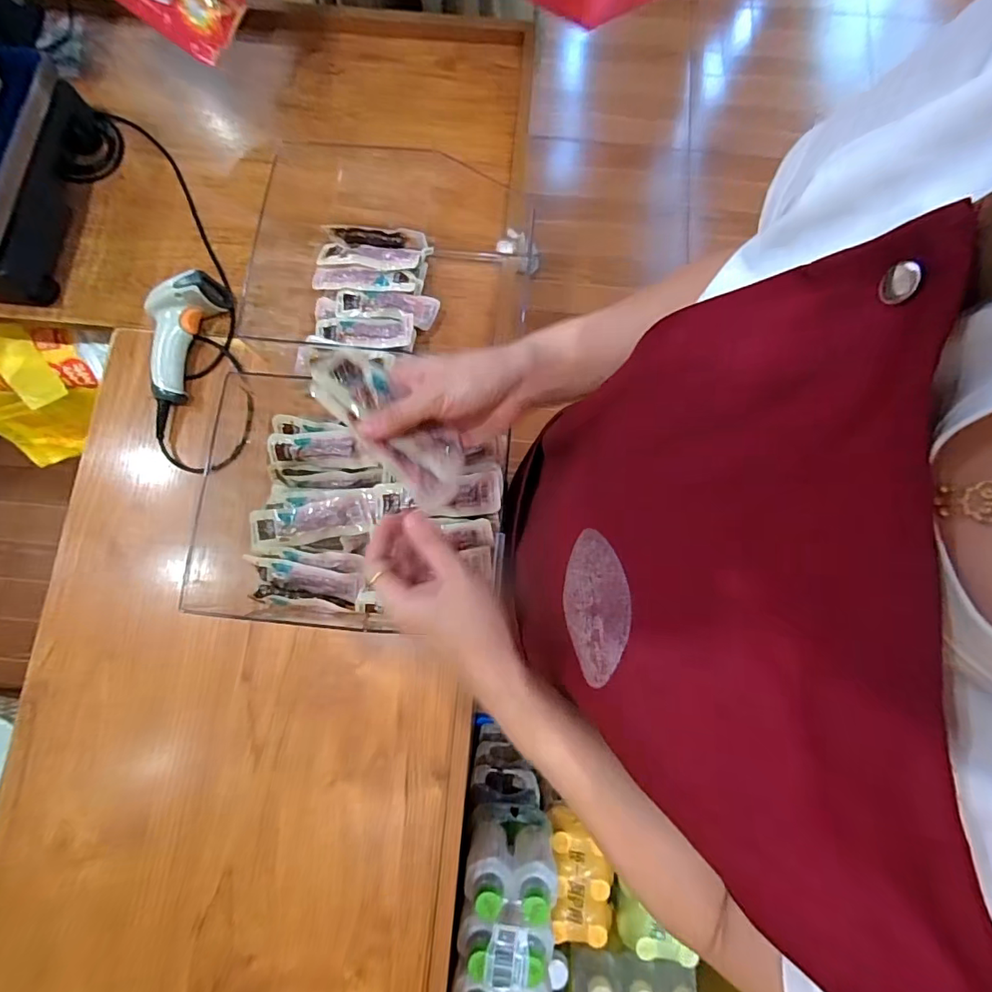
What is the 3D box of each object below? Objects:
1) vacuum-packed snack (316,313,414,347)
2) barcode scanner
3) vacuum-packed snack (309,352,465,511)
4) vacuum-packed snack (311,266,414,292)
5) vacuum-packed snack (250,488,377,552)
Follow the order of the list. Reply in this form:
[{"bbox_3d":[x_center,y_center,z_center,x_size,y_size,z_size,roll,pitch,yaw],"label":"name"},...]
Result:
[{"bbox_3d":[-0.153,-0.193,0.566,0.122,0.017,0.043,5,79,12],"label":"vacuum-packed snack"},{"bbox_3d":[-0.376,-0.190,0.581,0.060,0.063,0.156,18,79,2],"label":"barcode scanner"},{"bbox_3d":[-0.073,-0.051,0.350,0.051,0.016,0.131,-46,106,-9],"label":"vacuum-packed snack"},{"bbox_3d":[-0.155,-0.253,0.574,0.117,0.009,0.027,2,79,1],"label":"vacuum-packed snack"},{"bbox_3d":[-0.181,0.024,0.488,0.127,0.009,0.042,-10,96,2],"label":"vacuum-packed snack"}]

